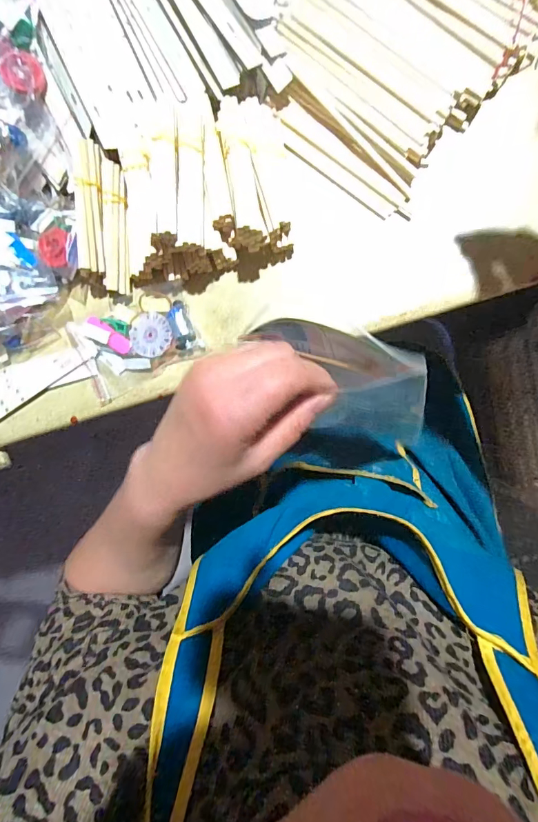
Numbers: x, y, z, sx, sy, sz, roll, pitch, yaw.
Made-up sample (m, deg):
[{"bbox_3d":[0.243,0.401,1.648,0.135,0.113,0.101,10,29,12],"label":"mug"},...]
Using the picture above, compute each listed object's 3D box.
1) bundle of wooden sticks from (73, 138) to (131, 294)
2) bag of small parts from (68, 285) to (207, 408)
[{"bbox_3d":[-0.139,-0.161,0.338,0.043,0.023,0.115,2,109,7],"label":"bundle of wooden sticks"},{"bbox_3d":[-0.124,-0.066,0.364,0.112,0.015,0.075,-22,90,8],"label":"bag of small parts"}]

